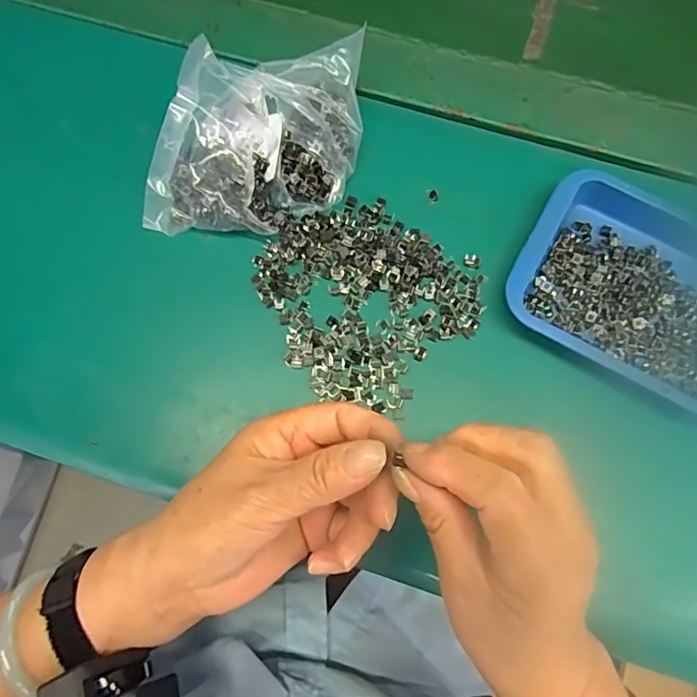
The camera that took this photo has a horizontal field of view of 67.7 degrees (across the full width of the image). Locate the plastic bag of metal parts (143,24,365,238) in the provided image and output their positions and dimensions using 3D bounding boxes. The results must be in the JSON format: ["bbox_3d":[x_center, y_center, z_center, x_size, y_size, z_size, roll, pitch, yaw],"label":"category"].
[{"bbox_3d":[-0.060,-0.133,0.326,0.157,0.069,0.102,-12,76,-2],"label":"plastic bag of metal parts"}]

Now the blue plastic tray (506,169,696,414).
[{"bbox_3d":[0.191,-0.038,0.324,0.163,0.024,0.125,29,78,8],"label":"blue plastic tray"}]

